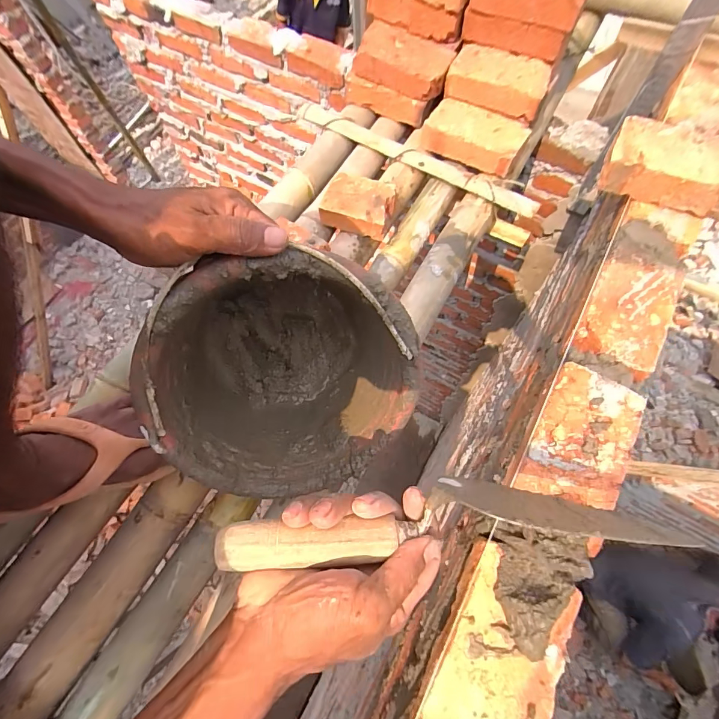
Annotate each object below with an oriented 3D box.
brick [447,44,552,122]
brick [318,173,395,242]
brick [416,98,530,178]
[{"bbox_3d":[0.229,-0.460,0.632,0.155,0.047,0.082,24,70,12],"label":"brick"},{"bbox_3d":[-0.001,-0.240,0.593,0.101,0.036,0.082,17,68,9],"label":"brick"},{"bbox_3d":[0.190,-0.377,0.646,0.167,0.040,0.088,27,70,13],"label":"brick"}]

